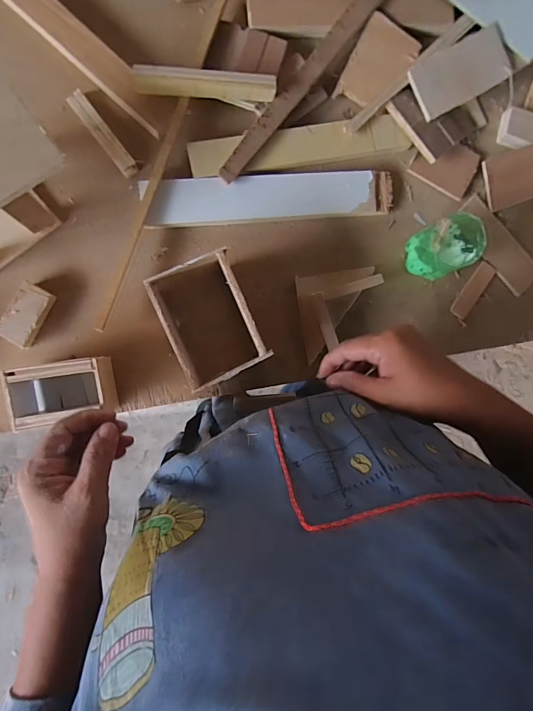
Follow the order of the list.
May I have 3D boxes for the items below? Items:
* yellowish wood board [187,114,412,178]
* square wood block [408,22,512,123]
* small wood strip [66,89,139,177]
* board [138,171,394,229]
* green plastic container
[{"bbox_3d":[0.039,-0.233,0.428,0.247,0.015,0.042,-13,90,-8],"label":"yellowish wood board"},{"bbox_3d":[0.223,-0.324,0.436,0.126,0.007,0.062,-31,92,-7],"label":"square wood block"},{"bbox_3d":[-0.174,-0.235,0.408,0.017,0.009,0.099,-37,93,-7],"label":"small wood strip"},{"bbox_3d":[0.007,-0.176,0.428,0.274,0.016,0.051,-6,89,-7],"label":"board"},{"bbox_3d":[0.191,-0.118,0.425,0.063,0.071,0.060,-28,96,-4],"label":"green plastic container"}]

